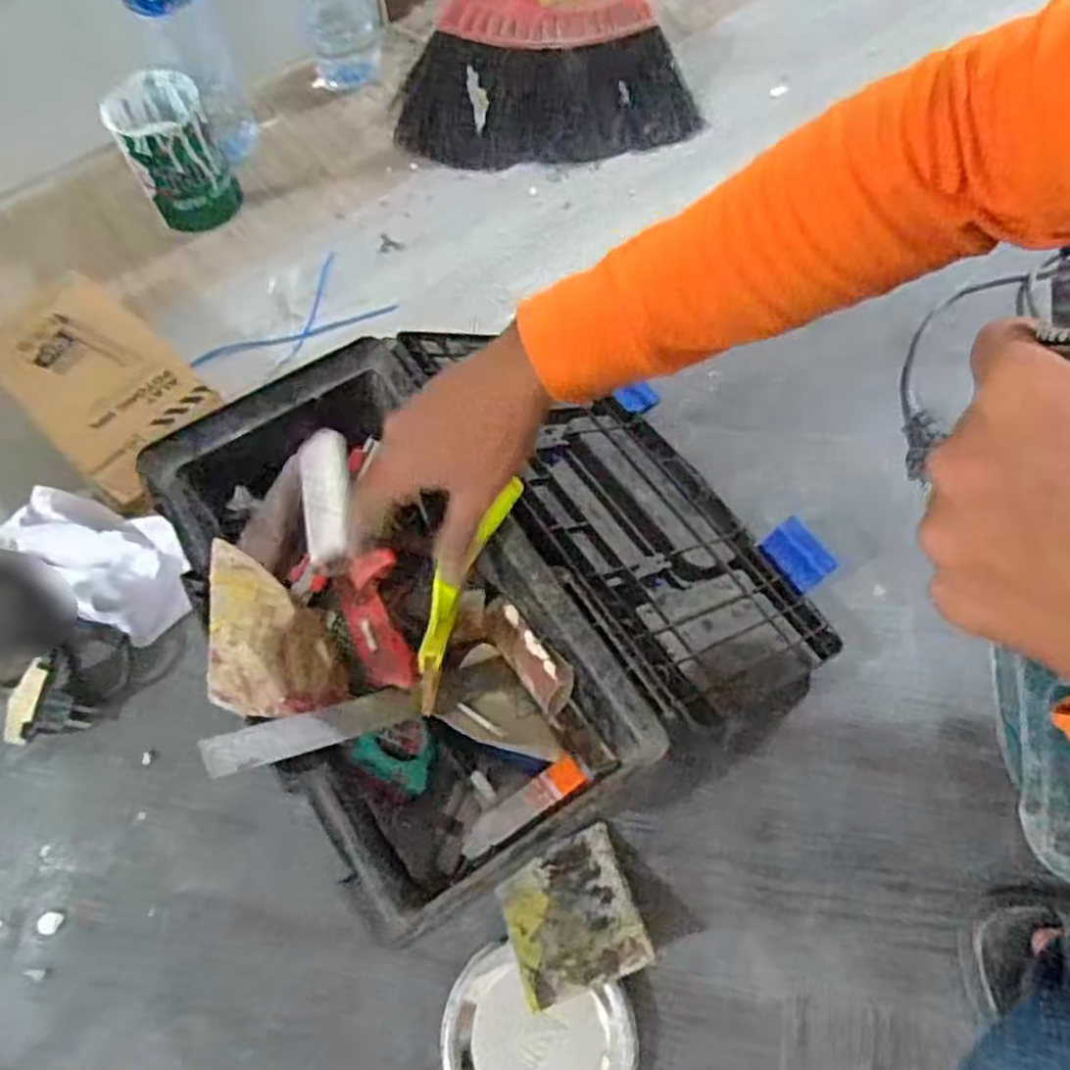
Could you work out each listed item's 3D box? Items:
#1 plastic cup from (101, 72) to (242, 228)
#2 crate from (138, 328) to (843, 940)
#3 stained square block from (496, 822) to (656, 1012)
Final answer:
[{"bbox_3d":[-0.391,-0.414,0.845,0.097,0.116,0.110,-30,67,-12],"label":"plastic cup"},{"bbox_3d":[-0.023,0.024,0.599,0.383,0.148,0.399,-30,67,-12],"label":"crate"},{"bbox_3d":[0.025,0.264,0.540,0.089,0.007,0.096,-21,47,-7],"label":"stained square block"}]

